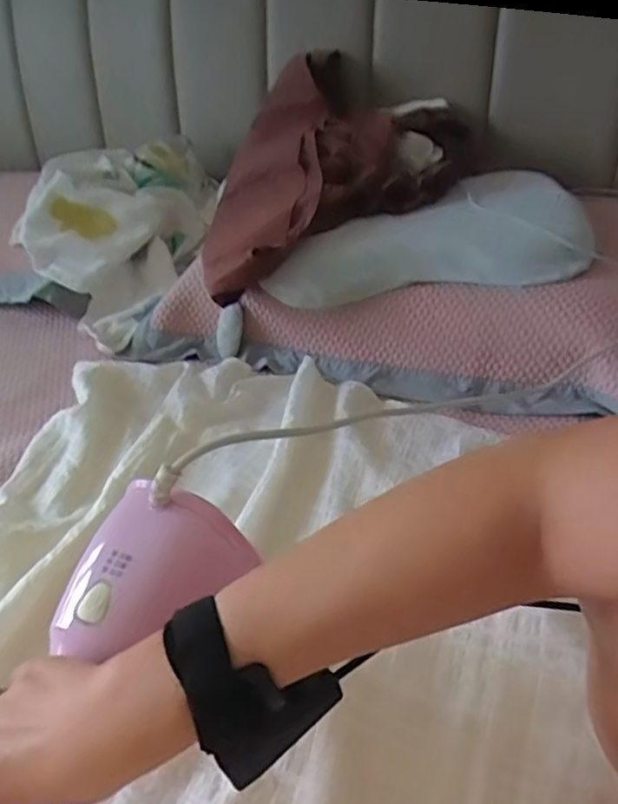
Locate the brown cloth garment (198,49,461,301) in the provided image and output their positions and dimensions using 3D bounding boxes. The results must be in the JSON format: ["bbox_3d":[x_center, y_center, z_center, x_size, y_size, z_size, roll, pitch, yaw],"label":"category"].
[{"bbox_3d":[-0.001,-0.310,0.787,0.295,0.168,0.322,-11,36,-9],"label":"brown cloth garment"}]

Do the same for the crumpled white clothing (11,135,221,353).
[{"bbox_3d":[-0.275,-0.247,0.888,0.210,0.146,0.319,10,40,19],"label":"crumpled white clothing"}]

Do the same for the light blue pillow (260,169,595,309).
[{"bbox_3d":[0.127,-0.181,0.695,0.325,0.111,0.095,3,36,11],"label":"light blue pillow"}]

